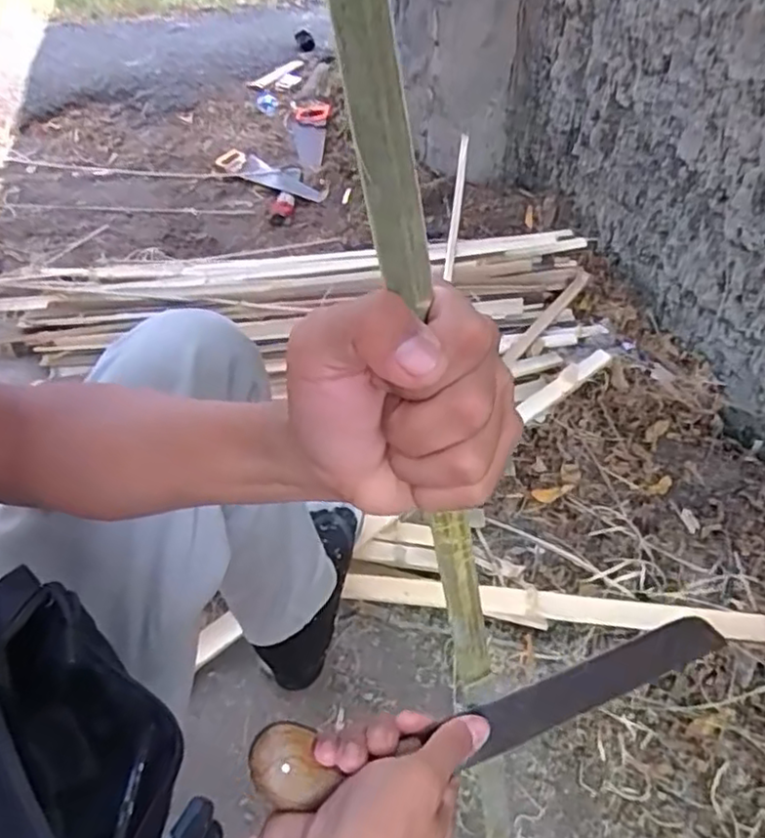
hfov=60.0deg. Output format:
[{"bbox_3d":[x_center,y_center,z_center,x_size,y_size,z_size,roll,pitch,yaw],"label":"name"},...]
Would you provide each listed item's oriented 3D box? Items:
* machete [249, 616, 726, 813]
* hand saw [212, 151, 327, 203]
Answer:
[{"bbox_3d":[0.079,0.171,0.395,0.310,0.033,0.034,-5,41,-22],"label":"machete"},{"bbox_3d":[-0.312,-0.680,1.832,0.109,0.018,0.469,-33,51,-31],"label":"hand saw"}]

